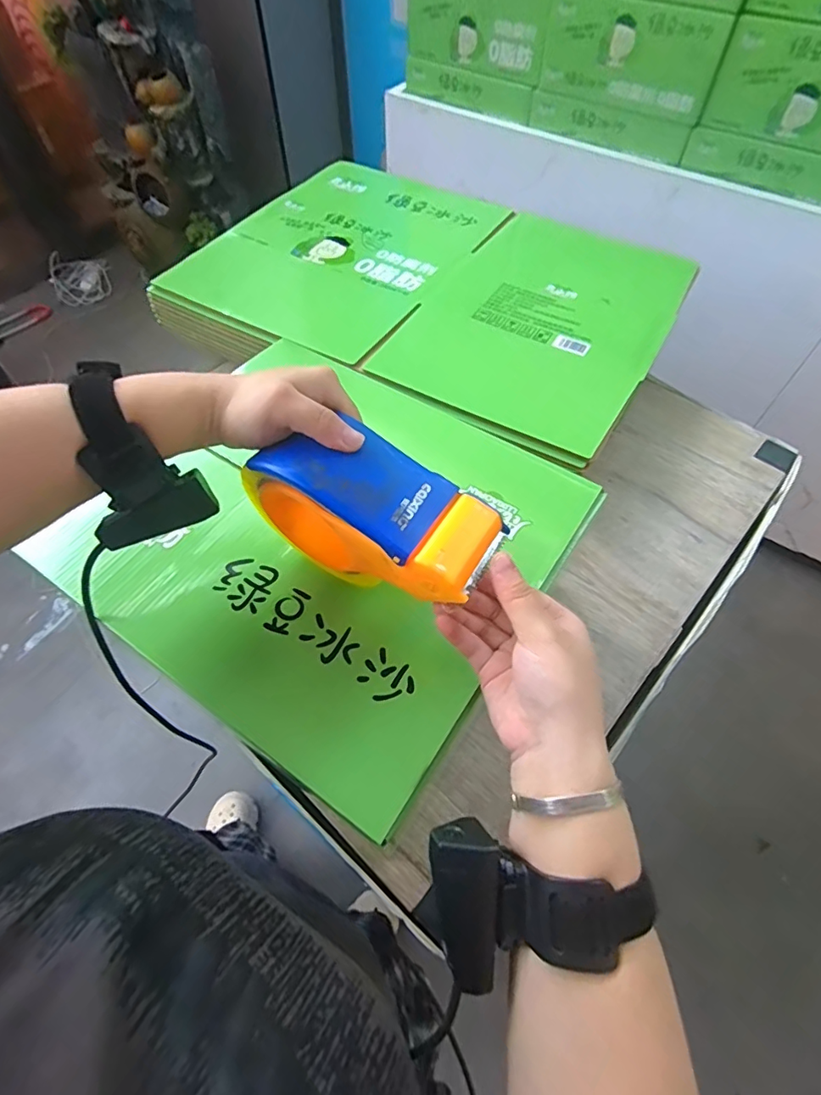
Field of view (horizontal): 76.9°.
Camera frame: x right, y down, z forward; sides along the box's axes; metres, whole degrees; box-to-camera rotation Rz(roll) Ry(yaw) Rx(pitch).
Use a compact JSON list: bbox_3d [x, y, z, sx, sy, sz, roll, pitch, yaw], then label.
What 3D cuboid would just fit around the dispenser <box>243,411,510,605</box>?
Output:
[{"bbox_3d":[-0.028,-0.014,0.322,0.153,0.084,0.076,26,66,1],"label":"dispenser"}]

